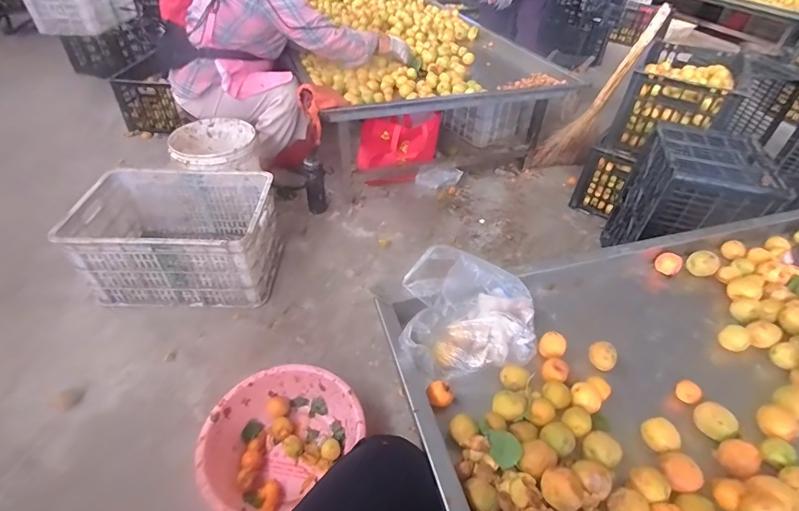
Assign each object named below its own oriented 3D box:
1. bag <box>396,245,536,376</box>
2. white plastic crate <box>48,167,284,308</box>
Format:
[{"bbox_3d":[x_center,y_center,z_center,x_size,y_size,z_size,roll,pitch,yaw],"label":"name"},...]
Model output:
[{"bbox_3d":[0.122,0.092,0.681,0.230,0.092,0.189,3,42,0],"label":"bag"},{"bbox_3d":[-0.676,-0.053,1.276,0.555,0.267,0.373,-1,42,-5],"label":"white plastic crate"}]

